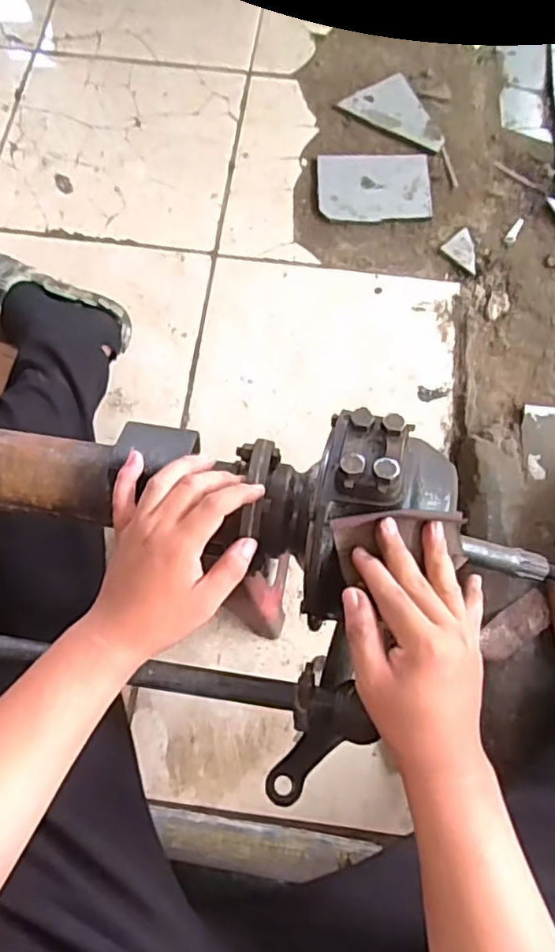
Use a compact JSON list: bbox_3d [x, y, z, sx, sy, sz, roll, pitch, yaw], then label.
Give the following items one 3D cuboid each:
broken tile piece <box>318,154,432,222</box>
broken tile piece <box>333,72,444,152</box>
[{"bbox_3d":[0.163,-0.490,1.041,0.186,0.009,0.132,2,73,0],"label":"broken tile piece"},{"bbox_3d":[0.212,-0.626,1.081,0.128,0.009,0.172,-32,76,-10],"label":"broken tile piece"}]

